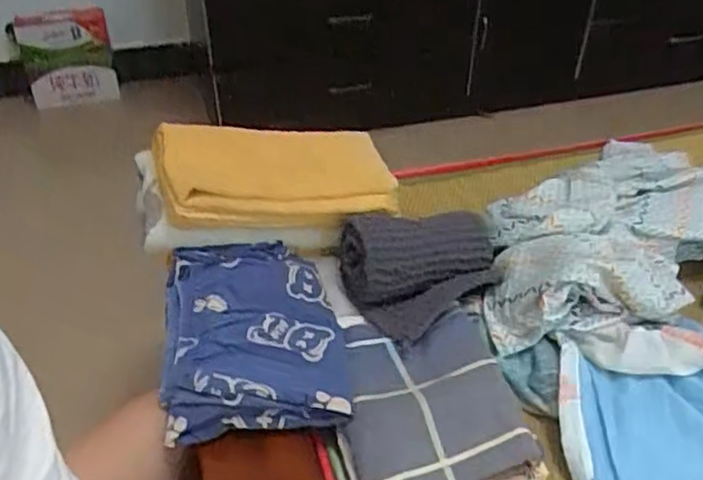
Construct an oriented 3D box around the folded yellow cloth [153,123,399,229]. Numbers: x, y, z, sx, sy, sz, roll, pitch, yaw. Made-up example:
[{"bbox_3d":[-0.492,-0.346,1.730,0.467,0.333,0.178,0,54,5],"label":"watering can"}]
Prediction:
[{"bbox_3d":[-0.099,-0.088,0.942,0.323,0.086,0.139,-4,36,-29],"label":"folded yellow cloth"}]

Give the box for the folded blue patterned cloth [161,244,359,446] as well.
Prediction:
[{"bbox_3d":[-0.117,0.102,0.825,0.205,0.052,0.275,-4,39,-6],"label":"folded blue patterned cloth"}]

